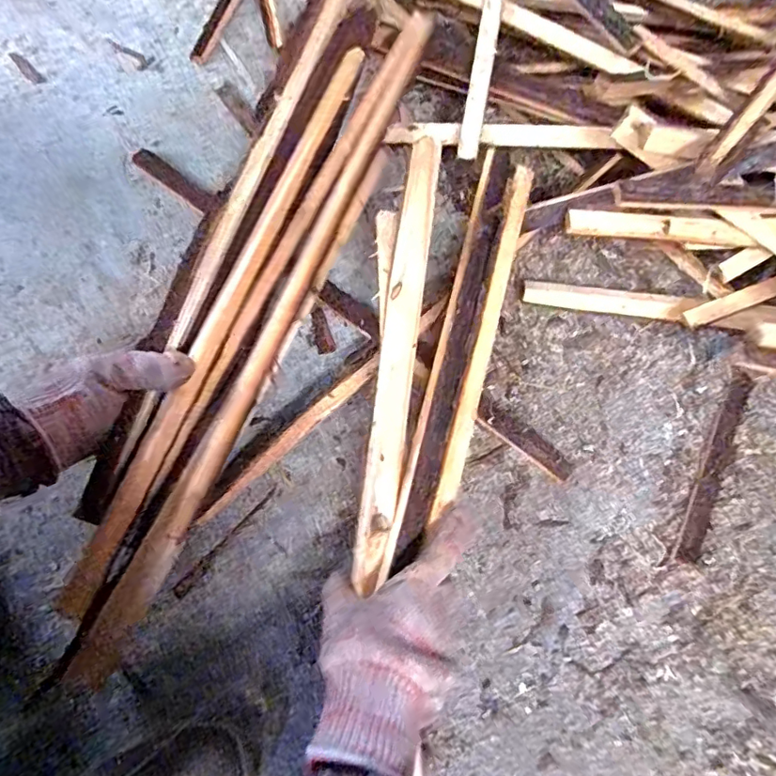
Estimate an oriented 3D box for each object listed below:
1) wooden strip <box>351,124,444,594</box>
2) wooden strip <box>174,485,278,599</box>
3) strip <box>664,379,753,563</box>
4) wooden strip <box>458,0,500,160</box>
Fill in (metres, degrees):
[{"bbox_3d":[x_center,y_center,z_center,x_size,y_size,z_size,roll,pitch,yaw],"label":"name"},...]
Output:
[{"bbox_3d":[0.006,-0.026,0.399,0.027,0.017,0.331,8,83,1],"label":"wooden strip"},{"bbox_3d":[-0.128,0.124,0.428,0.012,0.004,0.110,42,77,9],"label":"wooden strip"},{"bbox_3d":[0.280,0.068,0.452,0.024,0.005,0.177,27,76,6],"label":"strip"},{"bbox_3d":[0.112,-0.441,0.521,0.017,0.020,0.493,10,77,-1],"label":"wooden strip"}]

